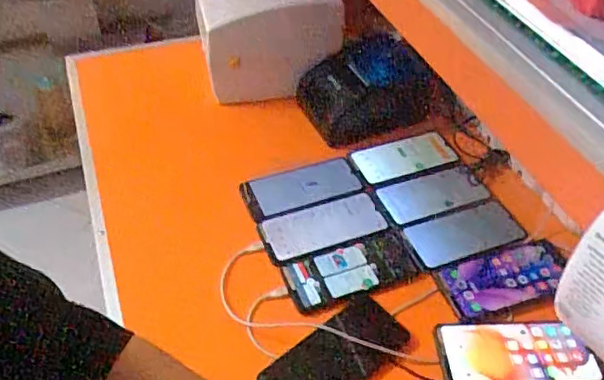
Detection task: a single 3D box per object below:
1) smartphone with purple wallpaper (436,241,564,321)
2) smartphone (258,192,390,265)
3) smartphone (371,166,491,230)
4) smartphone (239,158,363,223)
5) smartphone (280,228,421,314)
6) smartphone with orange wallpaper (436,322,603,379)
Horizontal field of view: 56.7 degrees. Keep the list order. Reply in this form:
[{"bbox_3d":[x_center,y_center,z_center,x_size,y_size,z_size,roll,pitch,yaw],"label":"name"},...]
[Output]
[{"bbox_3d":[0.254,0.107,0.692,0.168,0.006,0.070,-14,48,-13],"label":"smartphone with purple wallpaper"},{"bbox_3d":[0.030,0.047,0.749,0.170,0.009,0.072,-17,49,-16],"label":"smartphone"},{"bbox_3d":[0.184,0.004,0.792,0.152,0.007,0.077,-17,49,-16],"label":"smartphone"},{"bbox_3d":[0.003,-0.004,0.792,0.161,0.009,0.085,-16,48,-15],"label":"smartphone"},{"bbox_3d":[0.063,0.100,0.702,0.167,0.016,0.075,-17,49,-16],"label":"smartphone"},{"bbox_3d":[0.237,0.180,0.621,0.162,0.007,0.074,0,46,0],"label":"smartphone with orange wallpaper"}]

